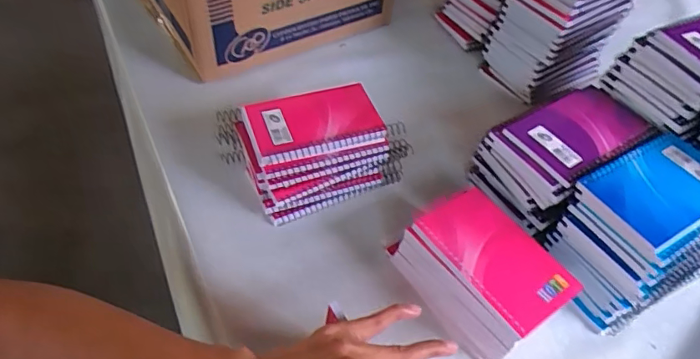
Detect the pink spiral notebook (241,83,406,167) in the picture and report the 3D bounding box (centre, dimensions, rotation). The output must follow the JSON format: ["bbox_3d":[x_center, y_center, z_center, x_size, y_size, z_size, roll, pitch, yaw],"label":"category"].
[{"bbox_3d":[-0.031,-0.059,0.520,0.144,0.018,0.082,-13,52,-16],"label":"pink spiral notebook"}]

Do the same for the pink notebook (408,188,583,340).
[{"bbox_3d":[0.126,0.066,0.442,0.082,0.009,0.132,-28,58,-26],"label":"pink notebook"}]

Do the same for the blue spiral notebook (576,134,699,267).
[{"bbox_3d":[0.279,0.006,0.439,0.143,0.009,0.087,-23,56,-23],"label":"blue spiral notebook"}]

